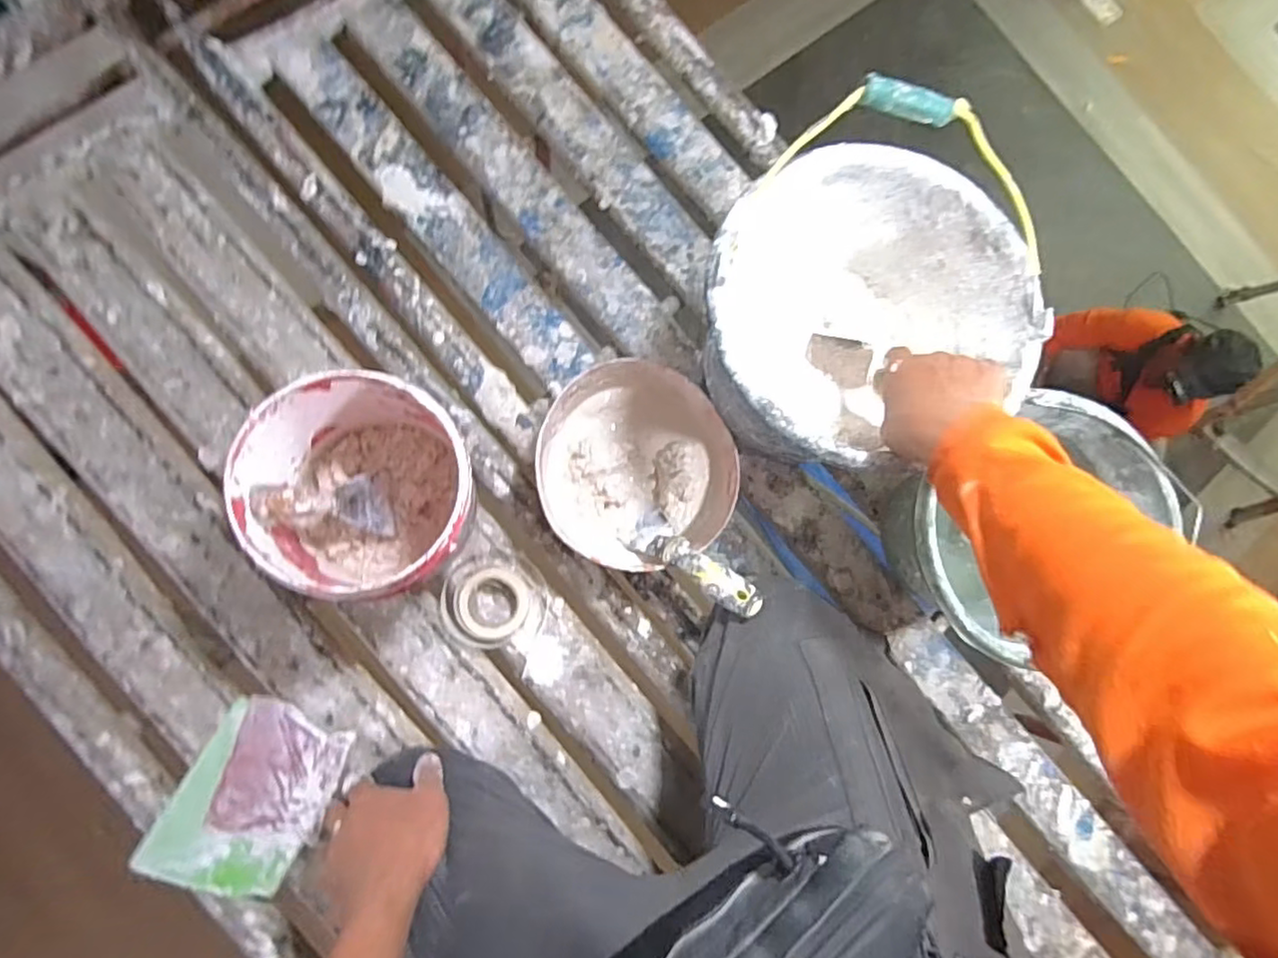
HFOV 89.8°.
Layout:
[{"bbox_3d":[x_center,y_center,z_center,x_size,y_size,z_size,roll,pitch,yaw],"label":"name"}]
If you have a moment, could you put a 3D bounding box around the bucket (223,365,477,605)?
[{"bbox_3d":[-0.239,0.013,0.590,0.180,0.188,0.175,1,83,-6],"label":"bucket"}]

